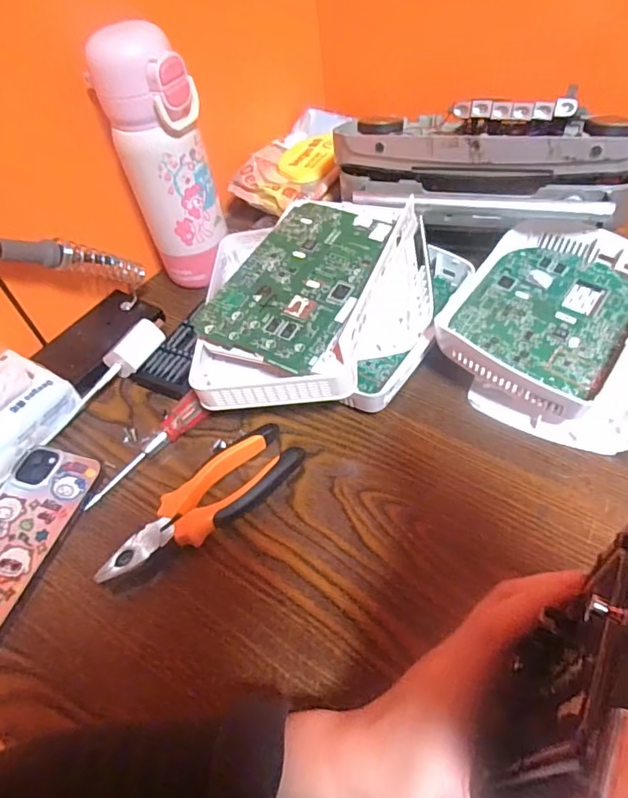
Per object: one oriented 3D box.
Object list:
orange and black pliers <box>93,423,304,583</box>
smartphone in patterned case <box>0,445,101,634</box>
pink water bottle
[{"bbox_3d":[-0.080,0.074,0.370,0.153,0.019,0.049,-35,55,-19],"label":"orange and black pliers"},{"bbox_3d":[-0.220,0.100,0.377,0.069,0.011,0.144,11,54,17],"label":"smartphone in patterned case"},{"bbox_3d":[-0.127,-0.201,0.459,0.072,0.207,0.059,-19,51,-7],"label":"pink water bottle"}]

